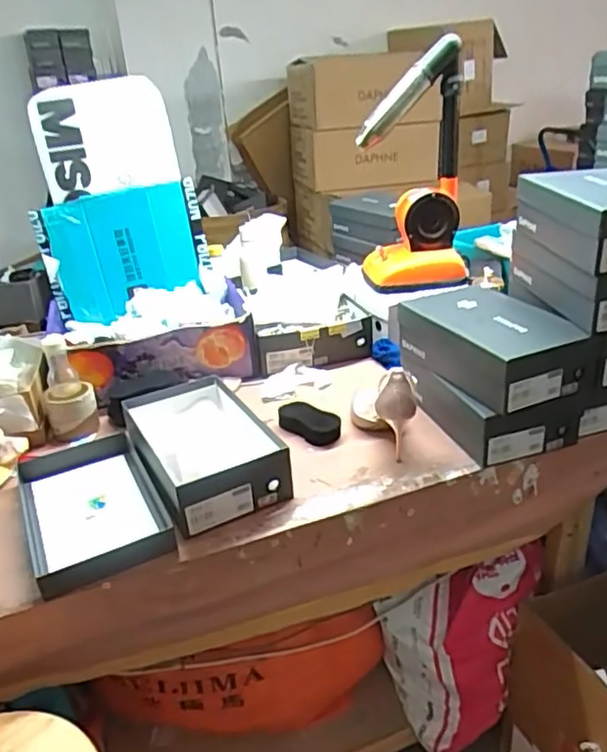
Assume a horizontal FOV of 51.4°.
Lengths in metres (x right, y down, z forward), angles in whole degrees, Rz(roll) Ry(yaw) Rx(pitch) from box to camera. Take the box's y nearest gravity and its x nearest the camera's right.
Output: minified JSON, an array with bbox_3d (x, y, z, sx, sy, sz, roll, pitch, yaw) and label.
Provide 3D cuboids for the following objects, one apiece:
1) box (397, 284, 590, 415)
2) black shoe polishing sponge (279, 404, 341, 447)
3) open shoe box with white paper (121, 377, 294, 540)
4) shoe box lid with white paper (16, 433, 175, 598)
[{"bbox_3d":[0.305,-0.064,1.080,0.179,0.106,0.320,-13,28,-15],"label":"box"},{"bbox_3d":[0.008,0.084,1.142,0.074,0.034,0.125,-25,33,-34],"label":"black shoe polishing sponge"},{"bbox_3d":[-0.160,0.120,1.026,0.200,0.107,0.292,-16,29,-20],"label":"open shoe box with white paper"},{"bbox_3d":[-0.331,0.194,0.963,0.188,0.042,0.303,-17,30,-23],"label":"shoe box lid with white paper"}]

